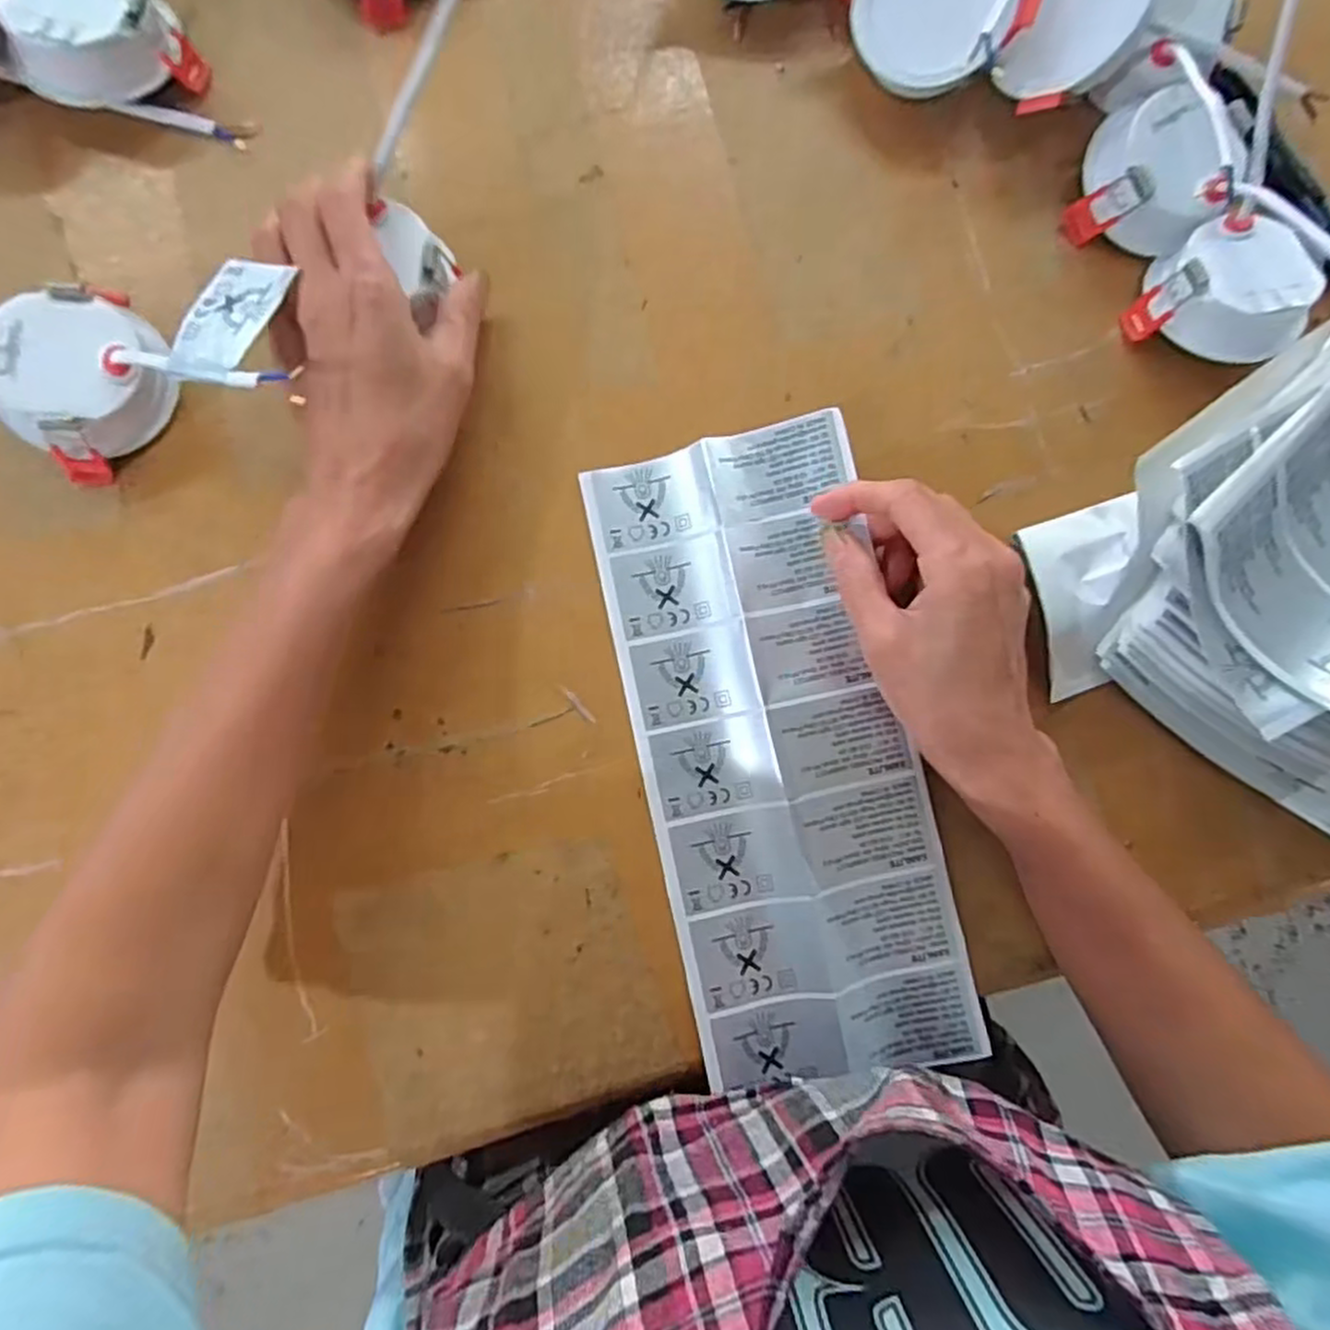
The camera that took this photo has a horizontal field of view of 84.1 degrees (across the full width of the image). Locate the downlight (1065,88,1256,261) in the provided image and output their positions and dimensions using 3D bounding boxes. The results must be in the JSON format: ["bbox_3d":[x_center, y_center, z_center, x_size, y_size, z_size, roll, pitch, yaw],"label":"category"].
[{"bbox_3d":[0.233,-0.233,0.351,0.062,0.033,0.059,13,85,-1],"label":"downlight"}]

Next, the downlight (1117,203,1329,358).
[{"bbox_3d":[0.265,-0.175,0.345,0.064,0.036,0.060,0,85,-2],"label":"downlight"}]

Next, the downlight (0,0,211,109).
[{"bbox_3d":[-0.261,-0.287,0.335,0.068,0.039,0.064,0,85,-2],"label":"downlight"}]

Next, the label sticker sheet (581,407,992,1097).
[{"bbox_3d":[0.050,0.037,0.333,0.120,0.012,0.286,-13,86,3],"label":"label sticker sheet"}]

